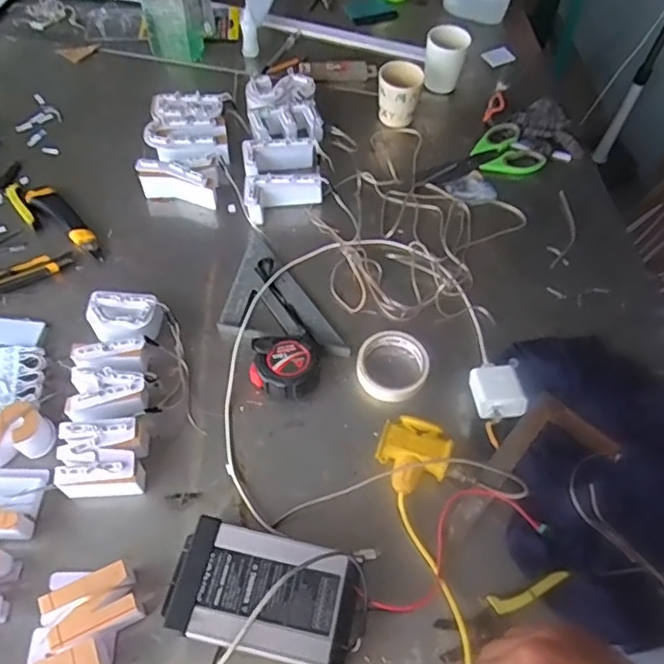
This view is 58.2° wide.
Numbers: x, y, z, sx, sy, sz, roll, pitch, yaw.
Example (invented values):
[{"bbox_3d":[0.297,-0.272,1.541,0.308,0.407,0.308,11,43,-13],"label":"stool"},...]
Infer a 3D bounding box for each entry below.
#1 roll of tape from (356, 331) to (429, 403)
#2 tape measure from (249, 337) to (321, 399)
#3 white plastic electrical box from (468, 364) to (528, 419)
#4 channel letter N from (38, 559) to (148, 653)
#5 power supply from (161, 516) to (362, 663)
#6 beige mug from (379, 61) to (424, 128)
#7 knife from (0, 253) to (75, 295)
[{"bbox_3d":[0.075,0.042,0.748,0.089,0.038,0.094,2,57,-3],"label":"roll of tape"},{"bbox_3d":[-0.059,0.036,0.754,0.083,0.038,0.081,2,57,-3],"label":"tape measure"},{"bbox_3d":[0.198,0.072,0.716,0.054,0.025,0.070,-2,57,-5],"label":"white plastic electrical box"},{"bbox_3d":[-0.232,0.270,0.582,0.084,0.047,0.061,-25,64,-18],"label":"channel letter N"},{"bbox_3d":[-0.064,0.265,0.598,0.184,0.051,0.109,12,57,5],"label":"power supply"},{"bbox_3d":[0.114,-0.405,1.027,0.076,0.092,0.063,10,57,3],"label":"beige mug"},{"bbox_3d":[-0.432,-0.077,0.808,0.151,0.015,0.037,-24,61,-18],"label":"knife"}]

